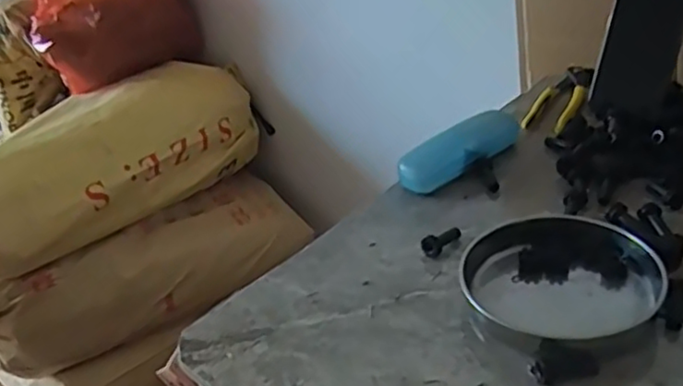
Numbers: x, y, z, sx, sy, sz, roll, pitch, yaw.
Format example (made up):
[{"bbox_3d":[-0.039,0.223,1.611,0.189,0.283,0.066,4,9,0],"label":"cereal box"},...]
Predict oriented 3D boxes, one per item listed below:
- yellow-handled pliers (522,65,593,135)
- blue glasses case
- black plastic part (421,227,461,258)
[{"bbox_3d":[0.252,-0.110,0.755,0.051,0.020,0.156,15,38,32],"label":"yellow-handled pliers"},{"bbox_3d":[0.125,-0.043,0.673,0.160,0.034,0.048,-30,38,-32],"label":"blue glasses case"},{"bbox_3d":[0.085,0.039,0.562,0.016,0.016,0.042,20,41,36],"label":"black plastic part"}]

